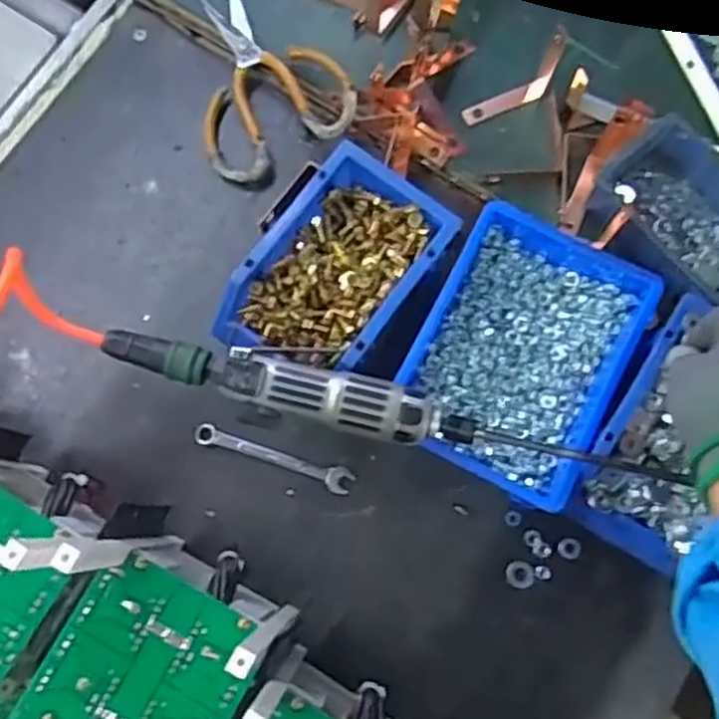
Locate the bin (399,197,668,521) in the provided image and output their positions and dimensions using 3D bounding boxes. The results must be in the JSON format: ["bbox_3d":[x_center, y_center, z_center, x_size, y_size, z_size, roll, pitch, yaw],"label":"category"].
[{"bbox_3d":[0.125,-0.009,0.577,0.148,0.057,0.204,27,79,5],"label":"bin"}]

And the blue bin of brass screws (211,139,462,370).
[{"bbox_3d":[-0.019,-0.063,0.588,0.115,0.071,0.176,38,80,7],"label":"blue bin of brass screws"}]

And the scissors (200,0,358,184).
[{"bbox_3d":[-0.088,-0.252,0.642,0.131,0.031,0.174,-22,79,-5],"label":"scissors"}]

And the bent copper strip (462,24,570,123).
[{"bbox_3d":[0.132,-0.234,0.631,0.086,0.070,0.020,-27,80,-6],"label":"bent copper strip"}]

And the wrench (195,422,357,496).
[{"bbox_3d":[-0.068,0.078,0.591,0.129,0.006,0.020,18,78,3],"label":"wrench"}]

